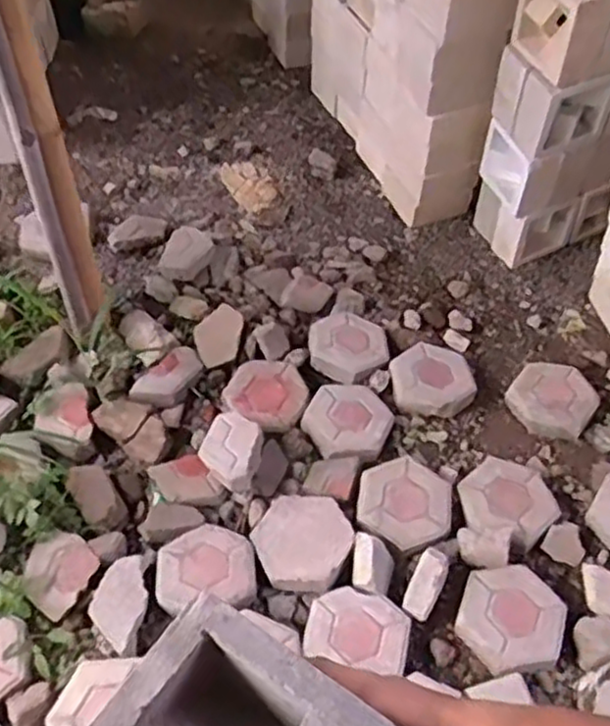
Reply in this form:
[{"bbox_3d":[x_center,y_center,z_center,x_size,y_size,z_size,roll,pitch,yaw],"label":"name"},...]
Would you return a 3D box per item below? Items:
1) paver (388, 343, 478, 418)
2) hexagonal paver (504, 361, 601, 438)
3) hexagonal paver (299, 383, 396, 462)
[{"bbox_3d":[0.327,0.037,1.871,0.214,0.052,0.202,3,52,1],"label":"paver"},{"bbox_3d":[0.632,0.083,1.859,0.205,0.071,0.225,31,57,21],"label":"hexagonal paver"},{"bbox_3d":[0.105,0.128,1.746,0.211,0.046,0.218,27,56,18],"label":"hexagonal paver"}]

